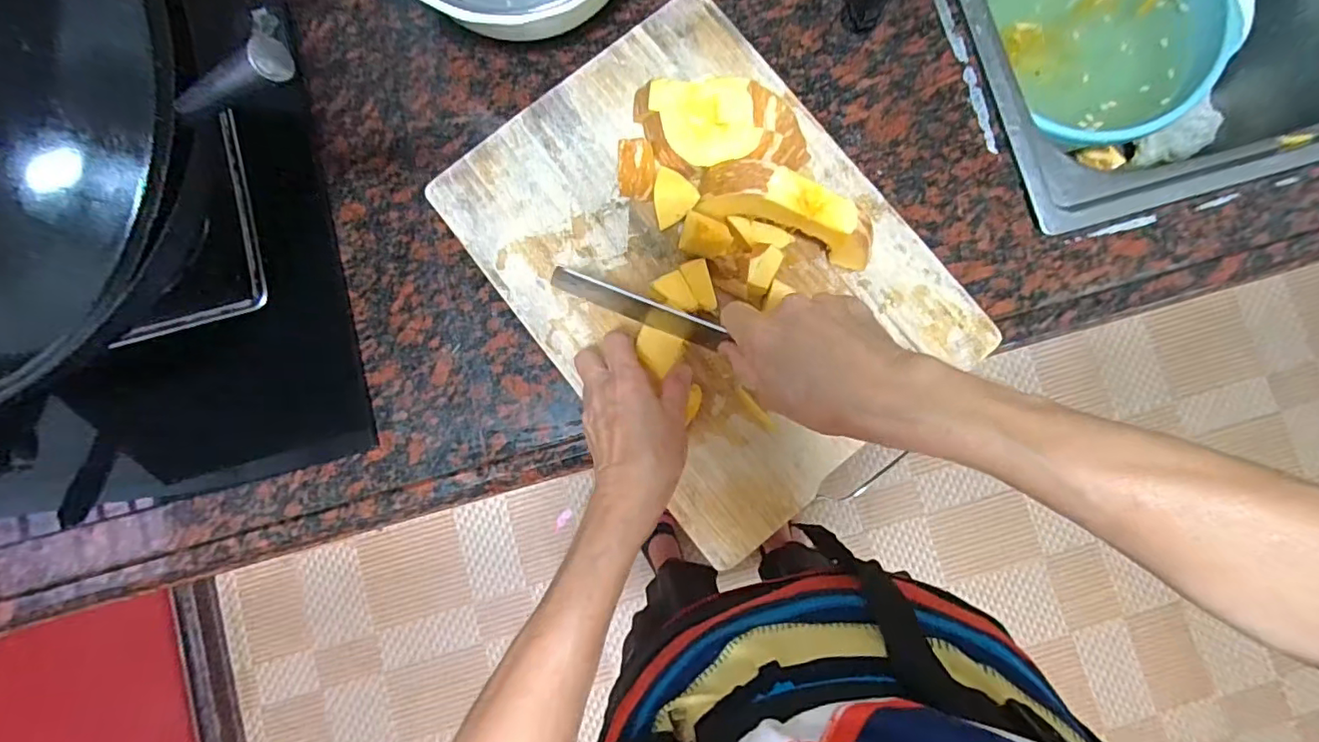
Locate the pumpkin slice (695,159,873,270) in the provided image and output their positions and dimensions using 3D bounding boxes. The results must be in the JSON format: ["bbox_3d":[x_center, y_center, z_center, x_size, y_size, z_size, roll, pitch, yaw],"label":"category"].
[{"bbox_3d":[0.097,-0.119,0.425,0.137,0.053,0.036,18,86,2],"label":"pumpkin slice"}]

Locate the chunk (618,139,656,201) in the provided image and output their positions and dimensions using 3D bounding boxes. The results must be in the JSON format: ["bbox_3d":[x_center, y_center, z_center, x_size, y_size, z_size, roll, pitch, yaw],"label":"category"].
[{"bbox_3d":[-0.018,-0.160,0.448,0.028,0.030,0.041,-2,85,0],"label":"chunk"}]

